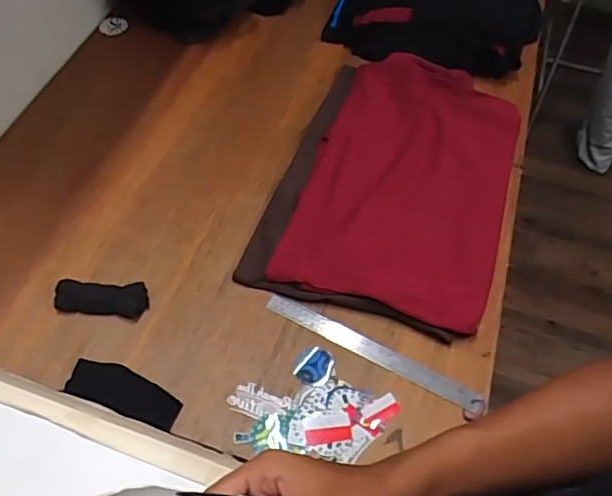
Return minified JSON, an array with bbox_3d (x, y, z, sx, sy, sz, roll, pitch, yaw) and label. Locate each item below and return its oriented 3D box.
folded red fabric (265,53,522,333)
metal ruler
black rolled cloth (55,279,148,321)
[{"bbox_3d":[0.180,-0.113,0.954,0.329,0.054,0.520,22,59,1],"label":"folded red fabric"},{"bbox_3d":[0.093,0.146,0.804,0.327,0.008,0.030,25,68,14],"label":"metal ruler"},{"bbox_3d":[-0.292,0.072,0.817,0.123,0.033,0.049,5,56,0],"label":"black rolled cloth"}]

